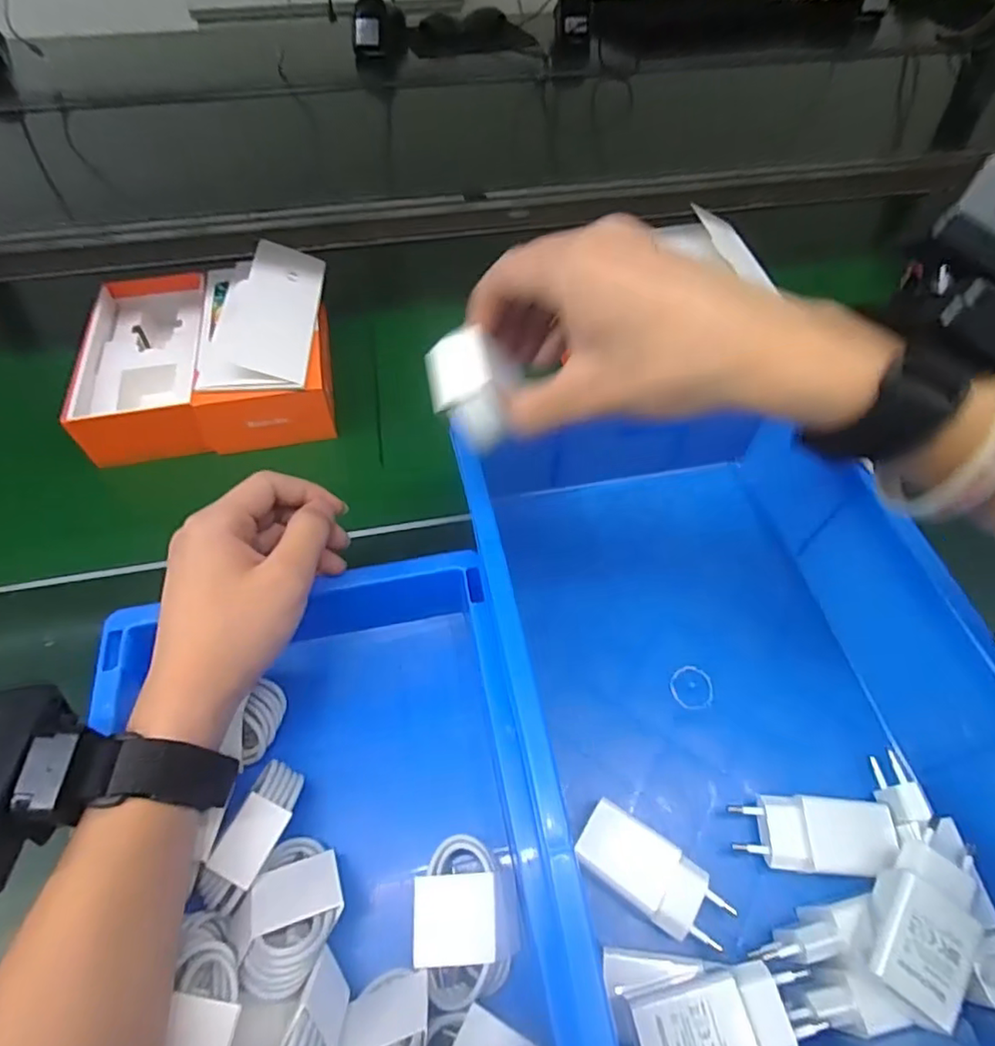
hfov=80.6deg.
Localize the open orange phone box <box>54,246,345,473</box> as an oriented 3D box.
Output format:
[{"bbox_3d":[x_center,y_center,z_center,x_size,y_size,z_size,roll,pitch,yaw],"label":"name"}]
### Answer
[{"bbox_3d":[-0.251,-0.167,0.520,0.200,0.072,0.226,-10,55,-5],"label":"open orange phone box"}]

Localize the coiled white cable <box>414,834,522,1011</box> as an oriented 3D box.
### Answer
[{"bbox_3d":[-0.015,0.191,0.285,0.047,0.026,0.064,-6,55,-2],"label":"coiled white cable"}]

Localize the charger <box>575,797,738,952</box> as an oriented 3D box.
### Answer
[{"bbox_3d":[0.079,0.177,0.296,0.077,0.019,0.035,31,61,22],"label":"charger"}]

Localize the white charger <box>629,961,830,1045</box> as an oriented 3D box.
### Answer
[{"bbox_3d":[0.097,0.216,0.252,0.076,0.025,0.035,-14,55,-7],"label":"white charger"}]

